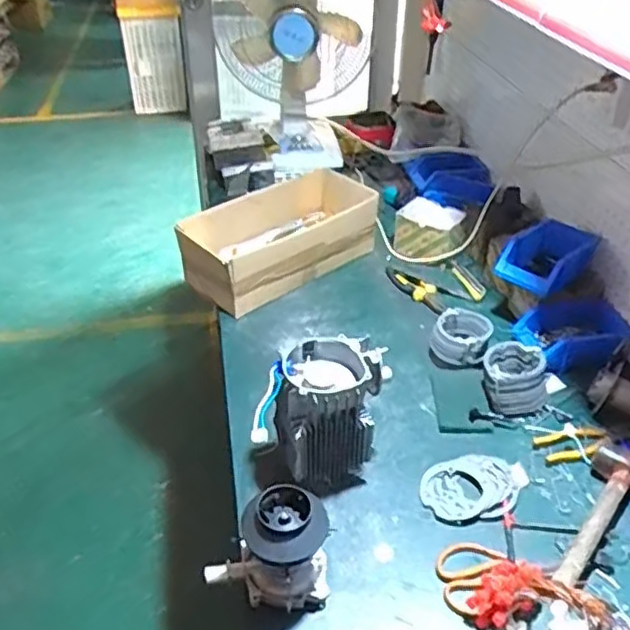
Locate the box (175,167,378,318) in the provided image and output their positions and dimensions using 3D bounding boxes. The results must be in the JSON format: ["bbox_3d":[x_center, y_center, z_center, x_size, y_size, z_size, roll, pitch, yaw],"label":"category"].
[{"bbox_3d":[-0.065,-0.176,1.481,0.459,0.144,0.218,-29,46,-34],"label":"box"}]

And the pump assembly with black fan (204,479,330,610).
[{"bbox_3d":[-0.060,0.300,0.853,0.155,0.139,0.097,4,37,5],"label":"pump assembly with black fan"}]

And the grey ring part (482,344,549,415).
[{"bbox_3d":[0.345,0.110,1.136,0.104,0.065,0.124,-2,37,-4],"label":"grey ring part"}]

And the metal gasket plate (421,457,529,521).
[{"bbox_3d":[0.243,0.257,1.000,0.163,0.009,0.116,-3,37,-5],"label":"metal gasket plate"}]

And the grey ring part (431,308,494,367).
[{"bbox_3d":[0.271,0.046,1.234,0.106,0.070,0.119,11,38,14],"label":"grey ring part"}]

